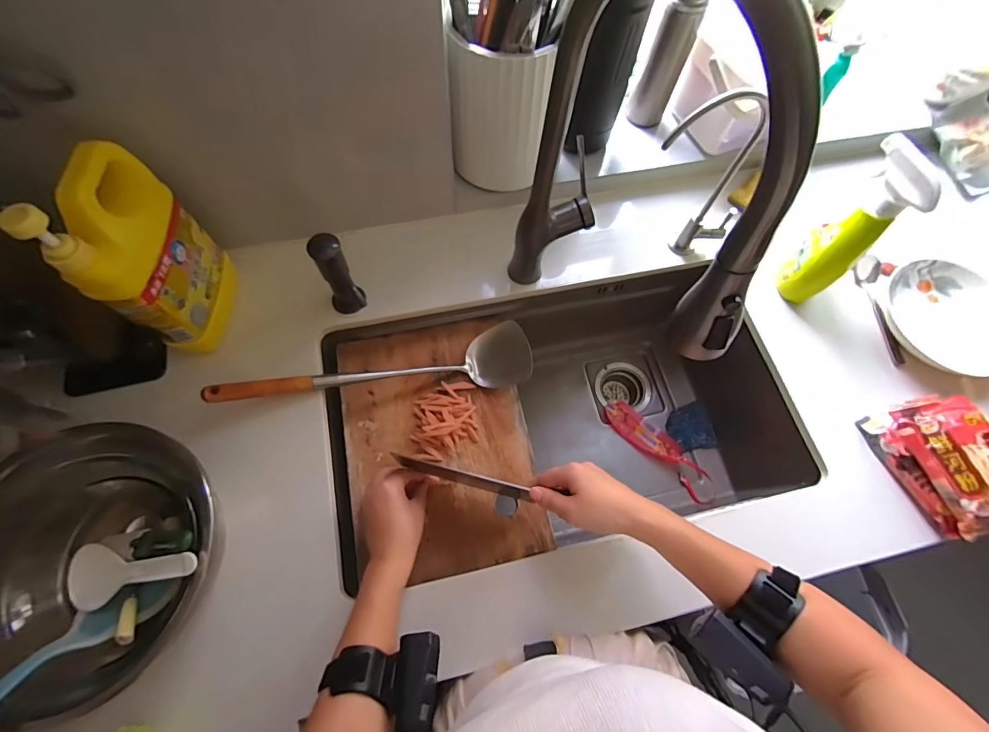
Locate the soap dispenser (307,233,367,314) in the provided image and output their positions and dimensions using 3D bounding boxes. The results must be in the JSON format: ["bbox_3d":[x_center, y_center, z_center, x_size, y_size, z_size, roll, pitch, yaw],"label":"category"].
[{"bbox_3d":[-0.199,-0.111,0.540,0.041,0.116,0.047,-27,72,-12],"label":"soap dispenser"}]

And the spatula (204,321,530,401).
[{"bbox_3d":[-0.146,0.006,0.568,0.399,0.088,0.078,-10,69,-6],"label":"spatula"}]

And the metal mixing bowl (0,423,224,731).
[{"bbox_3d":[-0.394,0.179,0.438,0.243,0.107,0.266,1,69,-2],"label":"metal mixing bowl"}]

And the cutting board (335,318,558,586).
[{"bbox_3d":[-0.079,0.101,0.585,0.246,0.010,0.339,-11,70,-6],"label":"cutting board"}]

